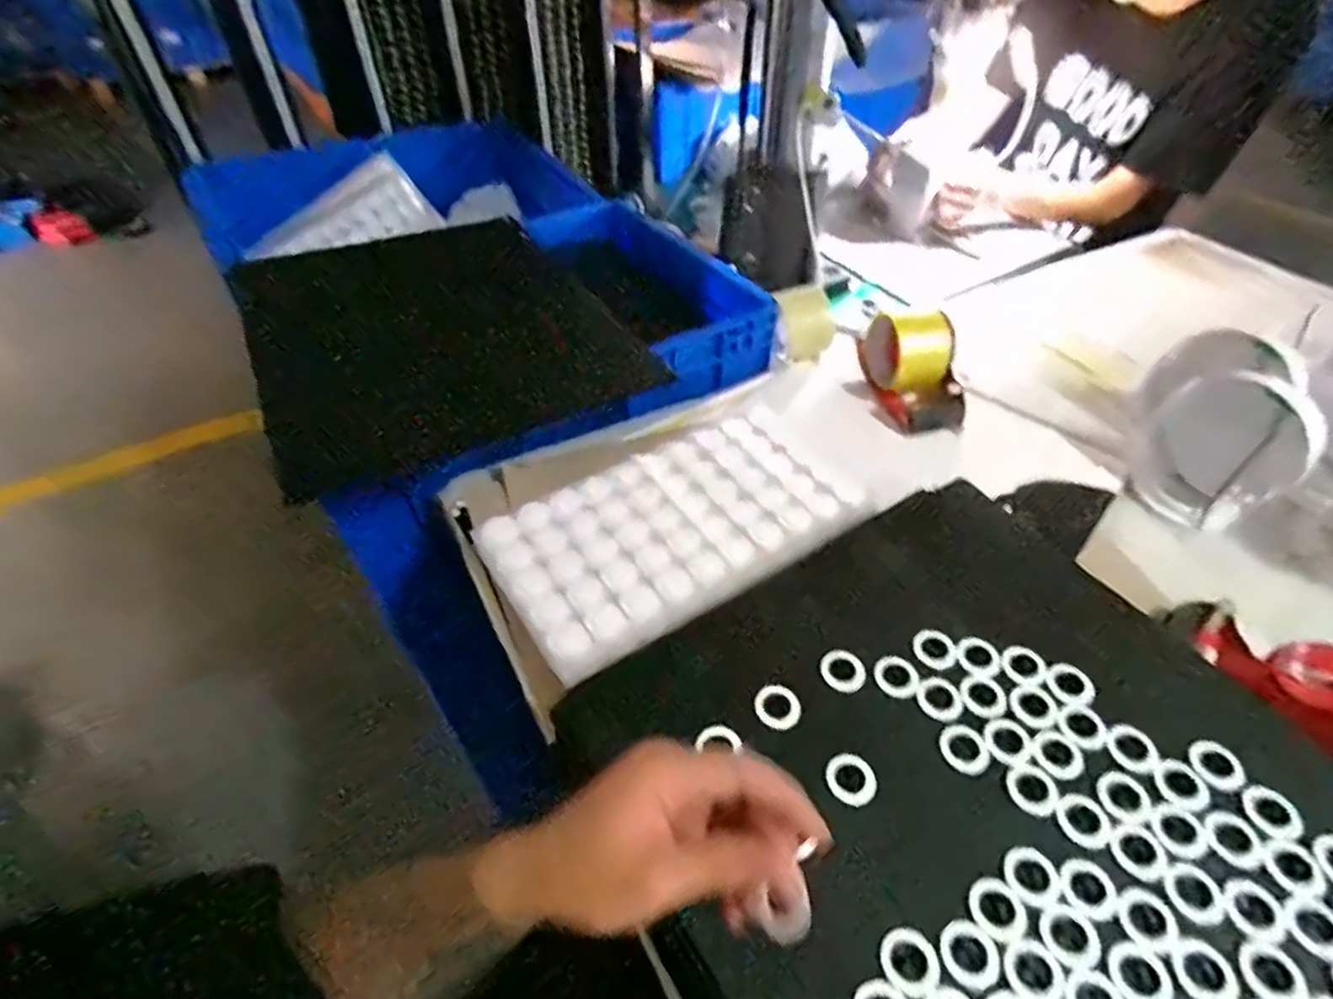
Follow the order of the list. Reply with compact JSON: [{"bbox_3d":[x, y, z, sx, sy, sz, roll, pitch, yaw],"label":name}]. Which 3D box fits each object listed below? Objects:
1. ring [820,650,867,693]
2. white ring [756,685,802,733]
[{"bbox_3d":[0.119,0.116,0.451,0.030,0.009,0.028,-1,44,1],"label":"ring"},{"bbox_3d":[0.072,0.134,0.433,0.028,0.004,0.029,-40,74,-13],"label":"white ring"}]

